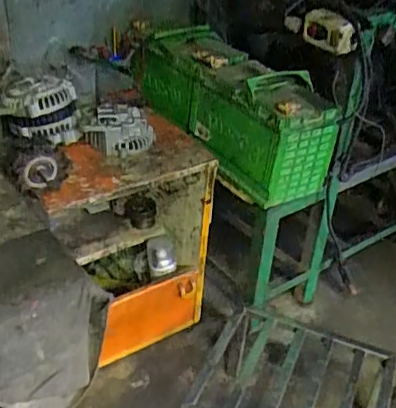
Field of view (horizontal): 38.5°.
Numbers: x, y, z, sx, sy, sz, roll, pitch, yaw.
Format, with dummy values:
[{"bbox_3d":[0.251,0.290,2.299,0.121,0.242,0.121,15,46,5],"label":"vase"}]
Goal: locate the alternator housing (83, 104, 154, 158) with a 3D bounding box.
[{"bbox_3d":[-0.171,-0.162,1.201,0.147,0.083,0.116,-4,35,-14],"label":"alternator housing"}]

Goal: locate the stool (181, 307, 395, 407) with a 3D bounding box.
[{"bbox_3d":[0.165,0.397,1.121,0.381,0.201,0.335,15,35,15],"label":"stool"}]

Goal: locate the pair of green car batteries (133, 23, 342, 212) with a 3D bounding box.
[{"bbox_3d":[0.071,-0.215,1.305,0.220,0.219,0.485,-19,40,-30],"label":"pair of green car batteries"}]

